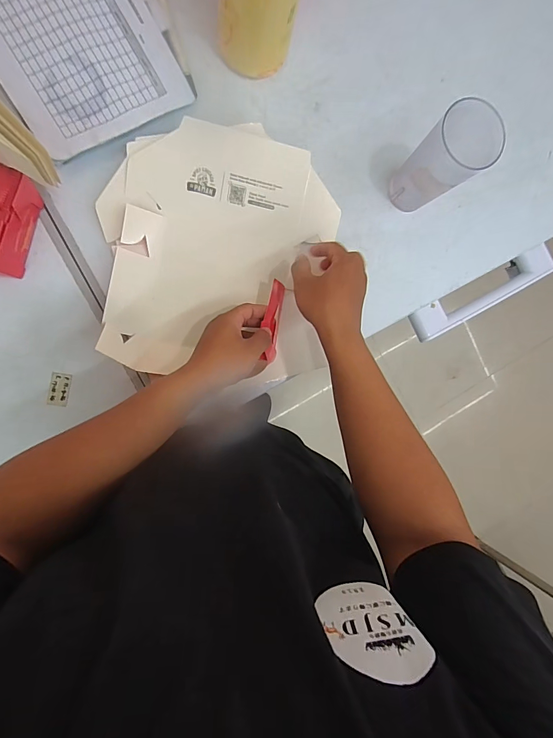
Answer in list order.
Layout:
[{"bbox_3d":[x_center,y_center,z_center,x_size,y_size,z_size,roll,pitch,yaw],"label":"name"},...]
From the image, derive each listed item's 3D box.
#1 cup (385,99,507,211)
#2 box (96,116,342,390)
[{"bbox_3d":[0.223,-0.279,0.507,0.082,0.134,0.088,0,91,-10],"label":"cup"},{"bbox_3d":[-0.073,-0.147,0.502,0.308,0.061,0.314,9,89,-10],"label":"box"}]

